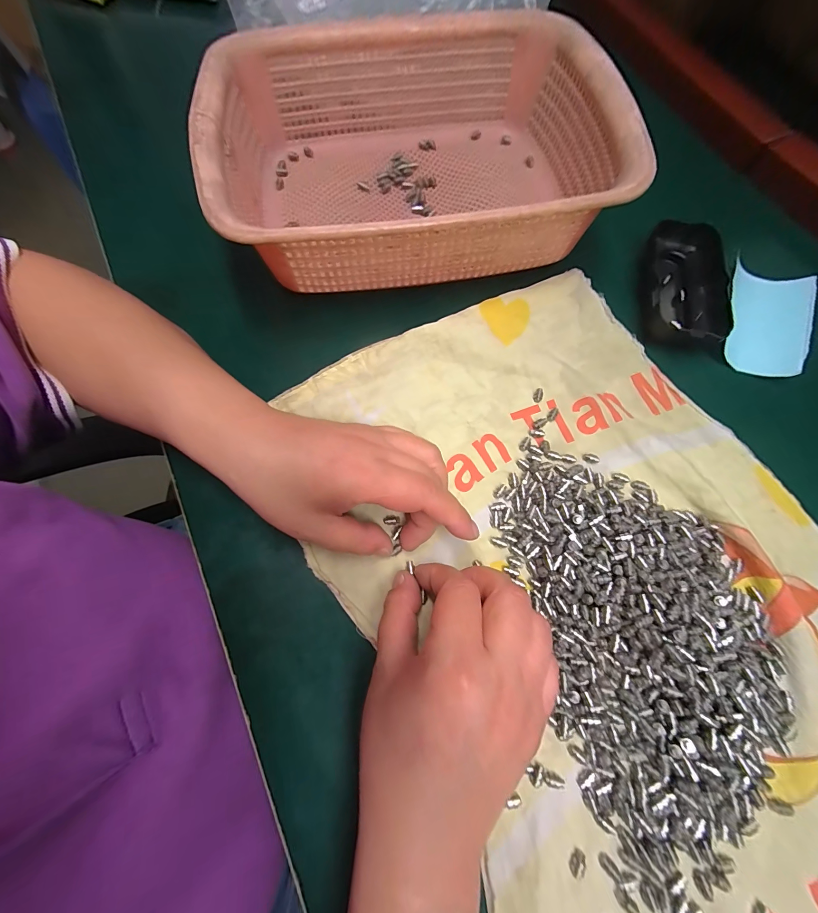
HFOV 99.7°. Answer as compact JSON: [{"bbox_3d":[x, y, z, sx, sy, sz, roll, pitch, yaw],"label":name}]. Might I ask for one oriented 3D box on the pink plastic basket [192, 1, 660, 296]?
[{"bbox_3d":[0.003,-0.234,0.272,0.285,0.075,0.222,-10,73,-4],"label":"pink plastic basket"}]

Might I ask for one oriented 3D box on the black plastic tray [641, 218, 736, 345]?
[{"bbox_3d":[0.220,-0.137,0.273,0.055,0.023,0.116,15,73,4],"label":"black plastic tray"}]

